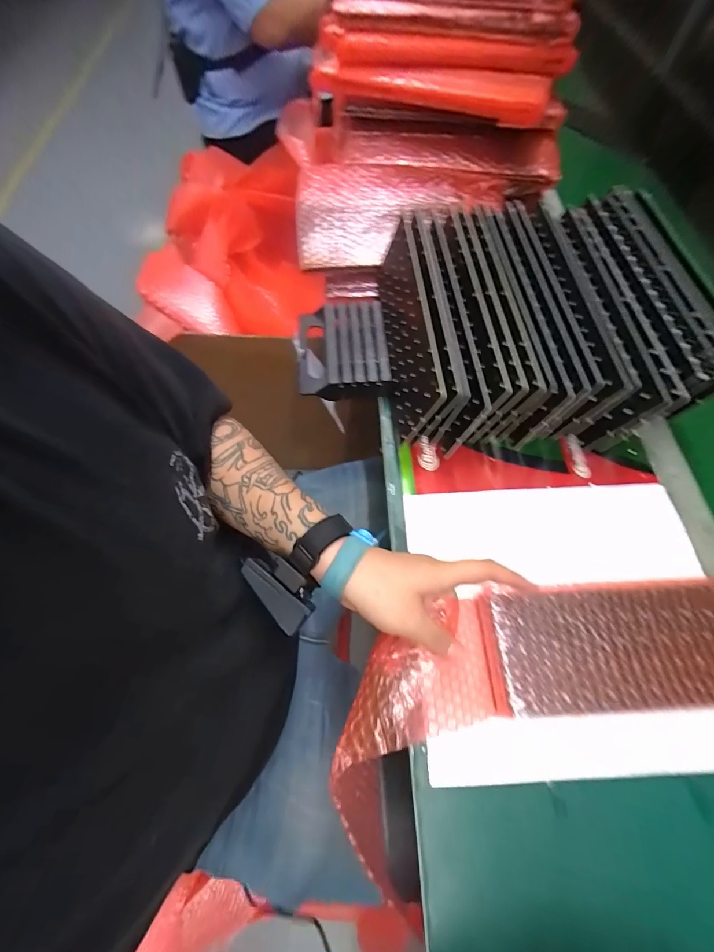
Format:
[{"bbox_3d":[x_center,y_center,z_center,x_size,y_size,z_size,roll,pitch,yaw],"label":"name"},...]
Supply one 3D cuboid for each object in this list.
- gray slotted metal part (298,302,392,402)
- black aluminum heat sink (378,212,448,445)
[{"bbox_3d":[-0.019,-0.165,0.475,0.110,0.034,0.139,-4,65,-3],"label":"gray slotted metal part"},{"bbox_3d":[0.055,-0.175,0.425,0.009,0.097,0.275,5,65,-18],"label":"black aluminum heat sink"}]

